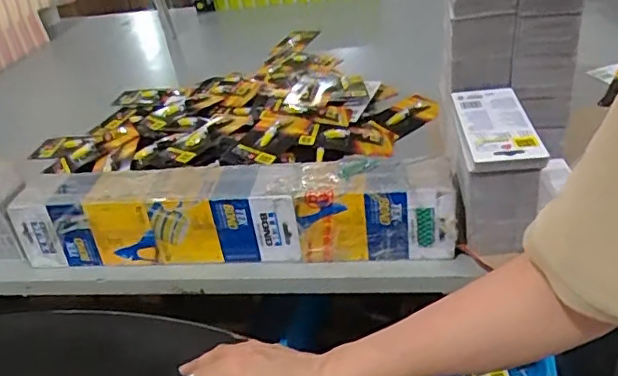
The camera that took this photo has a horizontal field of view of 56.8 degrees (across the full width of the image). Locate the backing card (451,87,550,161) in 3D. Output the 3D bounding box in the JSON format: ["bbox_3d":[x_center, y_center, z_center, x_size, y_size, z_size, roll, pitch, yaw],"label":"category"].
[{"bbox_3d":[0.202,-0.072,0.620,0.071,0.007,0.160,-5,34,8],"label":"backing card"}]

